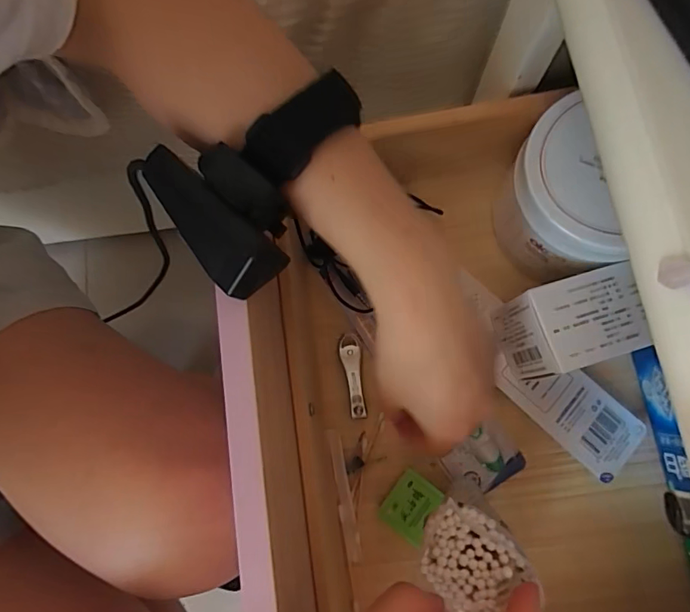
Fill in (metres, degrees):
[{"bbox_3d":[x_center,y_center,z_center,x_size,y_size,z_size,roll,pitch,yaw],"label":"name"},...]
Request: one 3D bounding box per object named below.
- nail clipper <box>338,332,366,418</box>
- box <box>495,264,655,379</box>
[{"bbox_3d":[0.006,0.052,0.342,0.015,0.010,0.062,-7,79,-1],"label":"nail clipper"},{"bbox_3d":[0.142,0.013,0.298,0.079,0.066,0.052,-18,79,-3],"label":"box"}]

